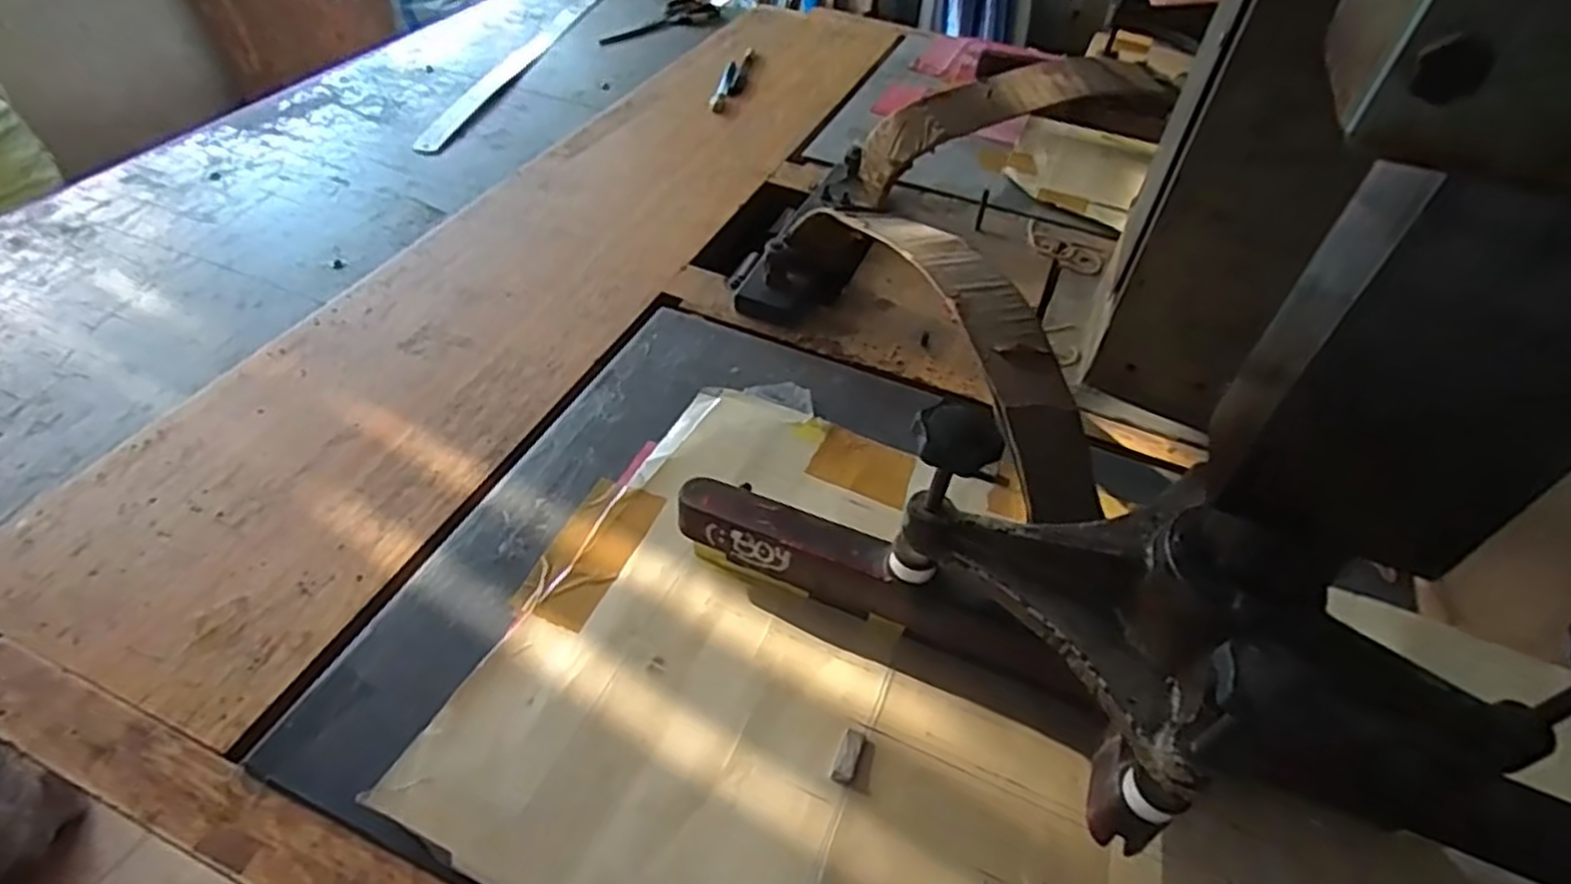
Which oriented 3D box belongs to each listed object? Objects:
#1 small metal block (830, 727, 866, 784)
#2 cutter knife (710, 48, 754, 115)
[{"bbox_3d":[0.031,0.152,0.376,0.011,0.004,0.027,19,49,15],"label":"small metal block"},{"bbox_3d":[-0.060,-0.435,0.932,0.030,0.012,0.183,8,47,5],"label":"cutter knife"}]

